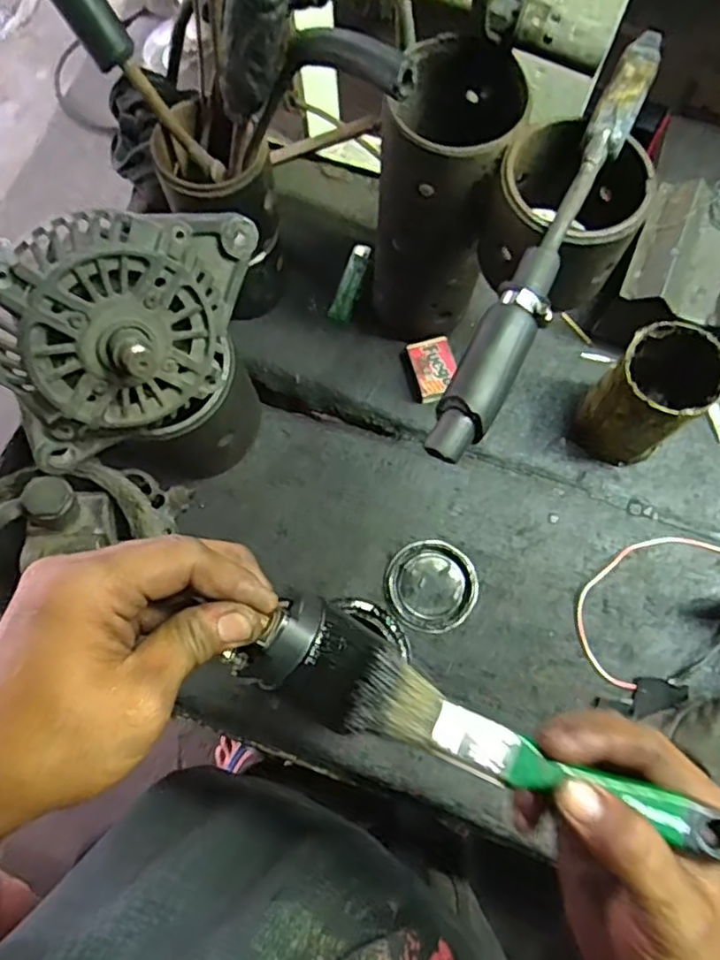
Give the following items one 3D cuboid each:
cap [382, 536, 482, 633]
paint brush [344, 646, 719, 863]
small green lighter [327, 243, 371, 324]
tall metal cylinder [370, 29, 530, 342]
[{"bbox_3d":[0.059,0.088,0.535,0.074,0.010,0.072,0,74,0],"label":"cap"},{"bbox_3d":[0.080,0.123,0.277,0.172,0.014,0.033,20,75,10],"label":"paint brush"},{"bbox_3d":[-0.006,-0.187,0.604,0.021,0.015,0.083,18,75,5],"label":"small green lighter"},{"bbox_3d":[0.057,-0.199,0.483,0.086,0.216,0.096,8,74,3],"label":"tall metal cylinder"}]

